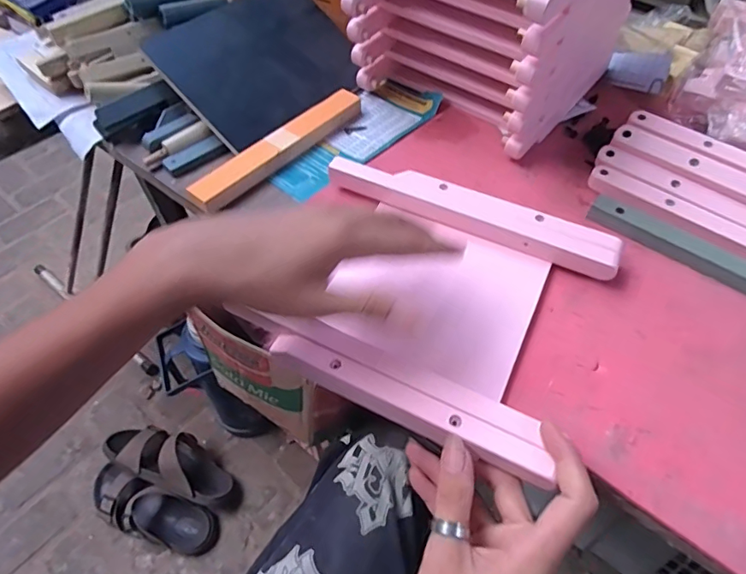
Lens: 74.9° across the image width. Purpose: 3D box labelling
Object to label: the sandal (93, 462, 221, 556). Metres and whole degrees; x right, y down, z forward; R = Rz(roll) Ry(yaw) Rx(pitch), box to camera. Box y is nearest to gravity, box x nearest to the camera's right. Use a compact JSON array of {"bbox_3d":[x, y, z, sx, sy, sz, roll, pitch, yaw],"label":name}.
[{"bbox_3d":[-0.436,0.437,0.949,0.278,0.055,0.093,18,57,13],"label":"sandal"}]

